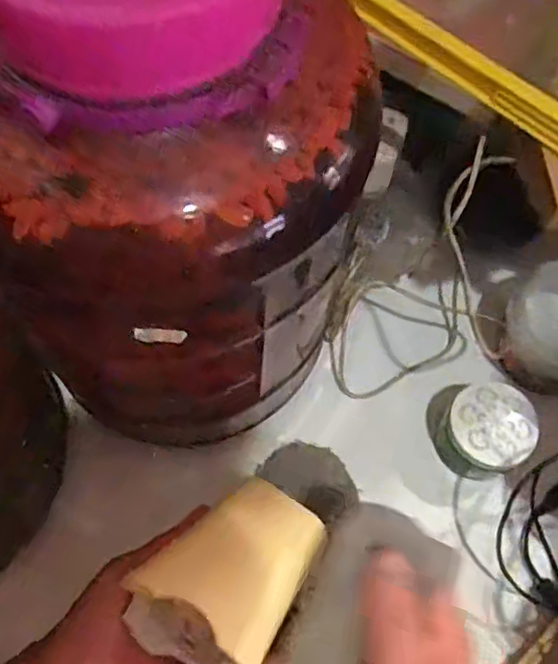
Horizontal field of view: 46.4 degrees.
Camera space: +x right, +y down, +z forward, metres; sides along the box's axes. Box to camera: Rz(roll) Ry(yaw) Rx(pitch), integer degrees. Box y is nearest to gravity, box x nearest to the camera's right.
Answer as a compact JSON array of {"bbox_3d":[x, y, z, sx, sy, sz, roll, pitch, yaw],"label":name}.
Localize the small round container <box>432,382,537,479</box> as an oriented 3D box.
[{"bbox_3d":[0.154,0.076,0.490,0.058,0.057,0.062,1,65,-2],"label":"small round container"}]

